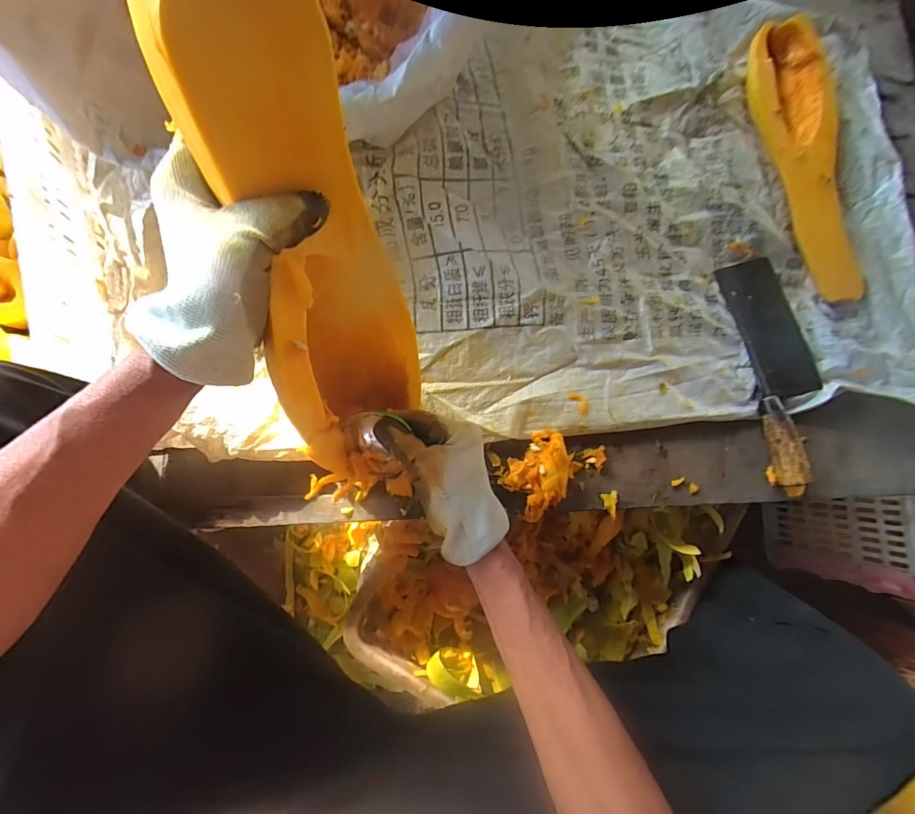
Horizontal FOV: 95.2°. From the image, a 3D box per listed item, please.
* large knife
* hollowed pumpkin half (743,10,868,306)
[{"bbox_3d":[0.364,-0.048,0.462,0.071,0.029,0.252,-9,84,-13],"label":"large knife"},{"bbox_3d":[0.393,-0.260,0.469,0.075,0.041,0.287,-11,84,-13],"label":"hollowed pumpkin half"}]

